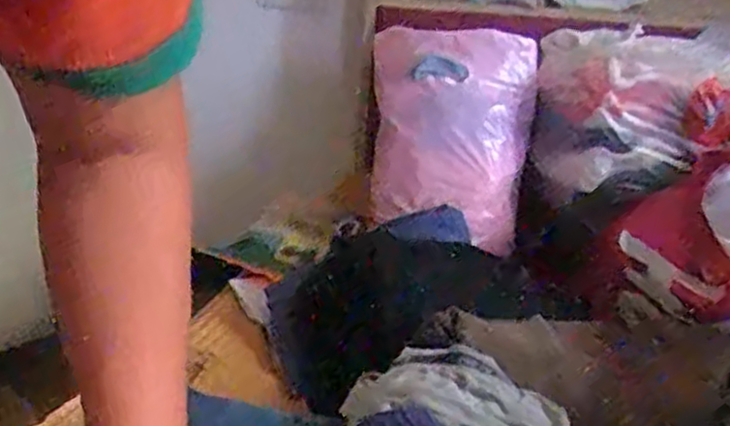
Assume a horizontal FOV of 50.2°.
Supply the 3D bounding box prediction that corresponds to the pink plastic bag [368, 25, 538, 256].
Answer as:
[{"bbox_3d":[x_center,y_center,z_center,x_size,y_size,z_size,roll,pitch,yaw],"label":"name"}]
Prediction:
[{"bbox_3d":[0.105,-0.101,1.008,0.201,0.285,0.058,5,-8,21],"label":"pink plastic bag"}]

